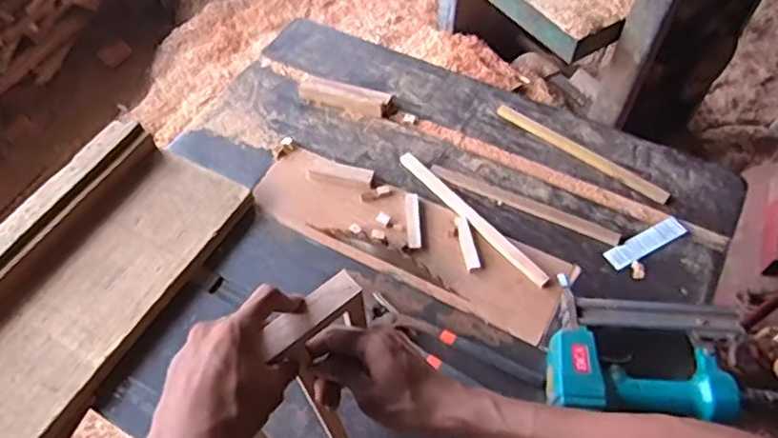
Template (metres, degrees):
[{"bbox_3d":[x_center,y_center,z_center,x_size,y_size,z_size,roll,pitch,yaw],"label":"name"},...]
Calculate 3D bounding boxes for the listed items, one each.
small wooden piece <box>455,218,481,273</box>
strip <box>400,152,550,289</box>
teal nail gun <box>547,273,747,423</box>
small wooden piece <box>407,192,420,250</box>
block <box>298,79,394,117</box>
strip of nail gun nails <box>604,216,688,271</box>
[{"bbox_3d":[0.103,0.031,0.853,0.017,0.010,0.079,-9,56,-6],"label":"small wooden piece"},{"bbox_3d":[0.112,-0.007,0.879,0.024,0.006,0.274,-34,62,-21],"label":"strip"},{"bbox_3d":[0.301,0.151,0.735,0.228,0.058,0.198,10,56,7],"label":"teal nail gun"},{"bbox_3d":[0.033,0.002,0.870,0.016,0.009,0.088,0,55,0],"label":"small wooden piece"},{"bbox_3d":[-0.069,-0.192,1.008,0.139,0.023,0.048,14,56,9],"label":"block"},{"bbox_3d":[0.345,0.031,0.854,0.122,0.010,0.033,-26,59,-17],"label":"strip of nail gun nails"}]

